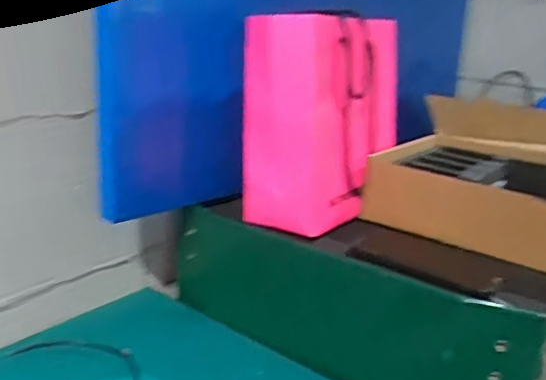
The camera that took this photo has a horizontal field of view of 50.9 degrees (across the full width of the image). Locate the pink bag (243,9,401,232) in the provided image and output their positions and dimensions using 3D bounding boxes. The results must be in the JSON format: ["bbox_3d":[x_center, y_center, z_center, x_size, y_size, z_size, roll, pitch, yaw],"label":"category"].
[{"bbox_3d":[0.061,-0.094,0.731,0.131,0.238,0.198,14,20,25],"label":"pink bag"}]

